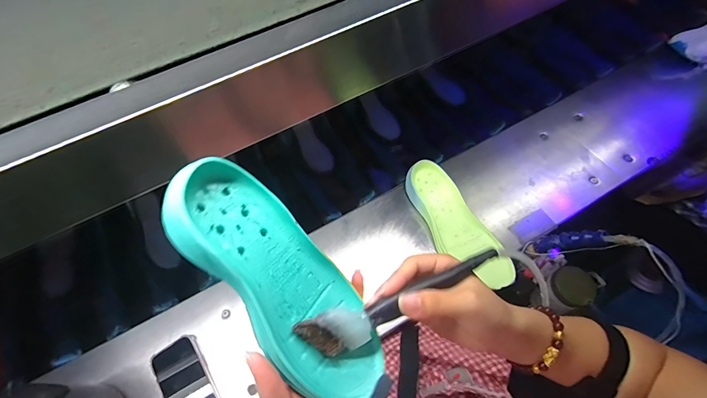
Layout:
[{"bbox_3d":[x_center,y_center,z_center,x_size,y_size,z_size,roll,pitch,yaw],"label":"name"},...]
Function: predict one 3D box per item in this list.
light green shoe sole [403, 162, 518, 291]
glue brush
[{"bbox_3d":[0.194,0.051,0.658,0.098,0.045,0.277,-28,63,-11],"label":"light green shoe sole"},{"bbox_3d":[0.042,0.082,0.260,0.168,0.011,0.033,-16,102,-17],"label":"glue brush"}]

